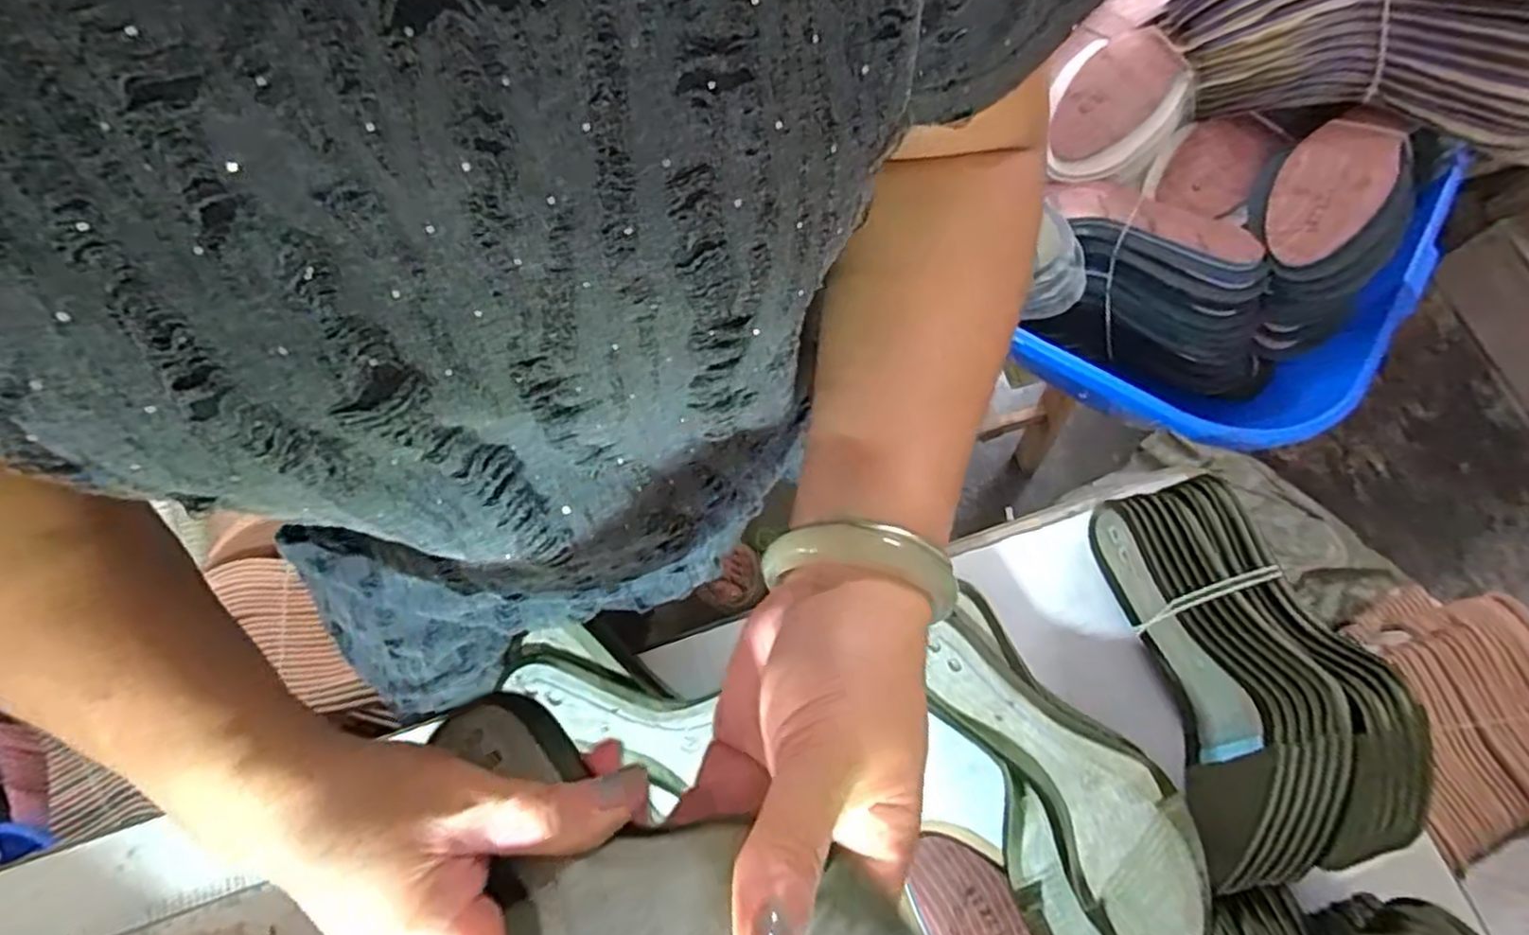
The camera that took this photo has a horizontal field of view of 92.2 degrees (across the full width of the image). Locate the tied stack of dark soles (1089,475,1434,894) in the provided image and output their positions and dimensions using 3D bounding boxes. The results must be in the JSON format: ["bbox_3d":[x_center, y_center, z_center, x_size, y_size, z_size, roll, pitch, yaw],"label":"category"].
[{"bbox_3d":[0.322,0.127,0.486,0.122,0.086,0.245,-4,72,-3],"label":"tied stack of dark soles"}]

